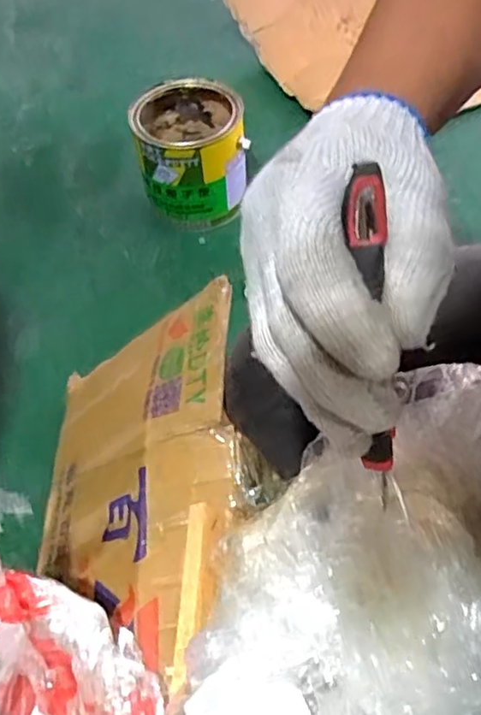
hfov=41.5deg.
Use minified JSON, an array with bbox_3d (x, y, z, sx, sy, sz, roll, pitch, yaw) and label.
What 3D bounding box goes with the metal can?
[{"bbox_3d":[-0.072,-0.301,0.930,0.149,0.149,0.161,-17,56,-9],"label":"metal can"}]

